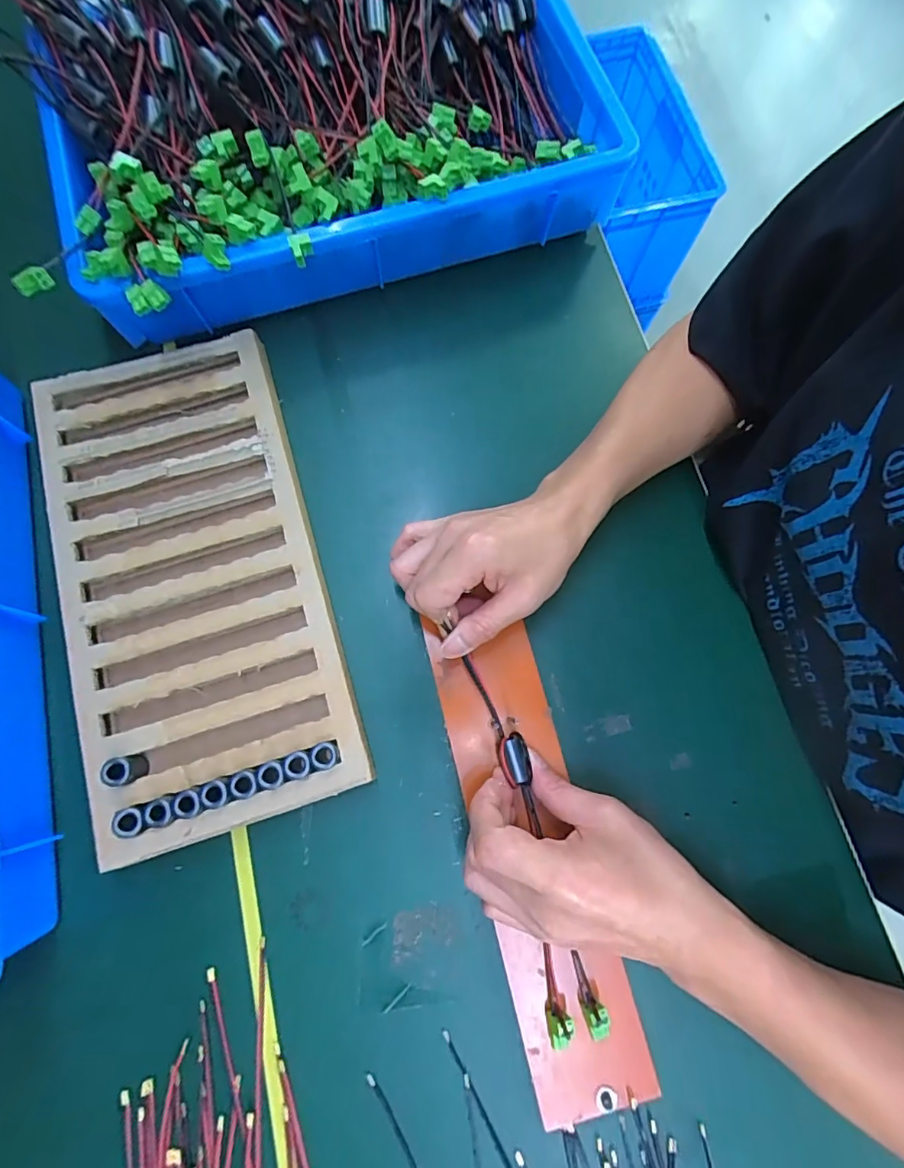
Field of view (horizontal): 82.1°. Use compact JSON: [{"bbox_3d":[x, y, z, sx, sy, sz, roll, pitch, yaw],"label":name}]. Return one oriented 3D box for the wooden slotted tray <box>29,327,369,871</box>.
[{"bbox_3d":[-0.188,-0.011,0.382,0.176,0.033,0.356,-16,77,-6],"label":"wooden slotted tray"}]

